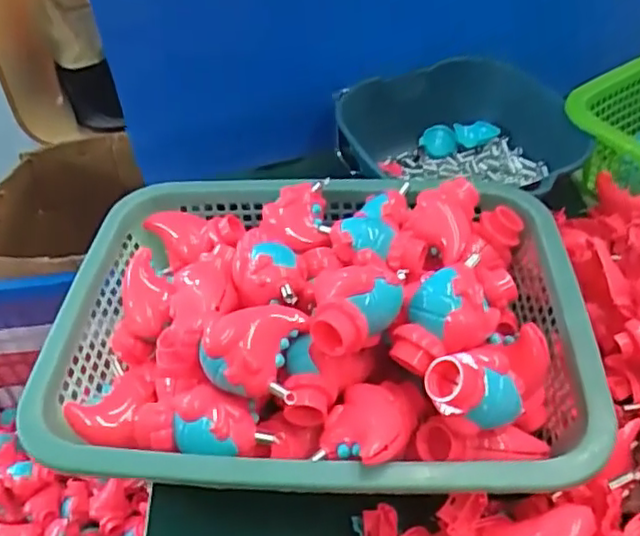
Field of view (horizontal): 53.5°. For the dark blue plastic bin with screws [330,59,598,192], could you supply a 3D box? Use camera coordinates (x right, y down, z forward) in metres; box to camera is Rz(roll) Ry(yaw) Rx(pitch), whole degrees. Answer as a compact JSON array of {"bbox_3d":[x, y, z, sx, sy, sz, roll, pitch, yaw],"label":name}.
[{"bbox_3d":[0.143,-0.153,0.686,0.242,0.087,0.168,0,44,4],"label":"dark blue plastic bin with screws"}]

